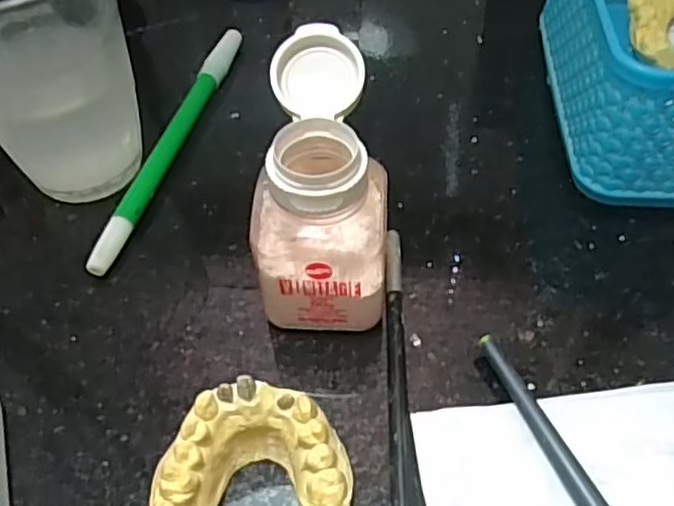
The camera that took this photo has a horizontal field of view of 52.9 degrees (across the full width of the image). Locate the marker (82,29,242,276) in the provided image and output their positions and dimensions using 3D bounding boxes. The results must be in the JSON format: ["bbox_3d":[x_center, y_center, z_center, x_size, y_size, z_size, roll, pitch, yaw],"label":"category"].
[{"bbox_3d":[-0.069,-0.048,0.286,0.010,0.012,0.139,13,54,11],"label":"marker"}]

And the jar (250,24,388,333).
[{"bbox_3d":[-0.007,-0.019,0.222,0.041,0.075,0.066,-6,53,-4],"label":"jar"}]

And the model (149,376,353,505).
[{"bbox_3d":[-0.025,0.060,0.194,0.054,0.026,0.037,-5,53,-2],"label":"model"}]

